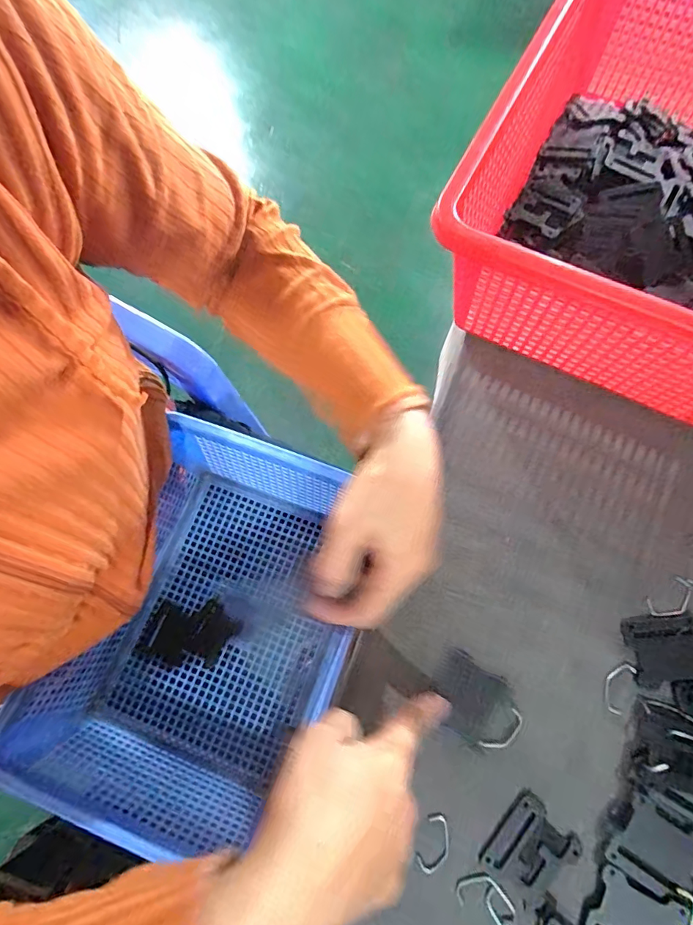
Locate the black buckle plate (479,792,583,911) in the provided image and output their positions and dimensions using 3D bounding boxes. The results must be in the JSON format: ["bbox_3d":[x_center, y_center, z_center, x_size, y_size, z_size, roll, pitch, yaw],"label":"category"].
[{"bbox_3d":[0.114,0.241,0.287,0.041,0.004,0.049,41,77,12],"label":"black buckle plate"}]

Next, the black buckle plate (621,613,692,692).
[{"bbox_3d":[0.216,0.126,0.313,0.048,0.004,0.044,-7,73,-2],"label":"black buckle plate"}]

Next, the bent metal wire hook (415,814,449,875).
[{"bbox_3d":[0.055,0.239,0.288,0.016,0.004,0.033,20,74,7],"label":"bent metal wire hook"}]

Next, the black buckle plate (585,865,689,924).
[{"bbox_3d":[0.168,0.270,0.269,0.047,0.005,0.043,25,74,8],"label":"black buckle plate"}]

